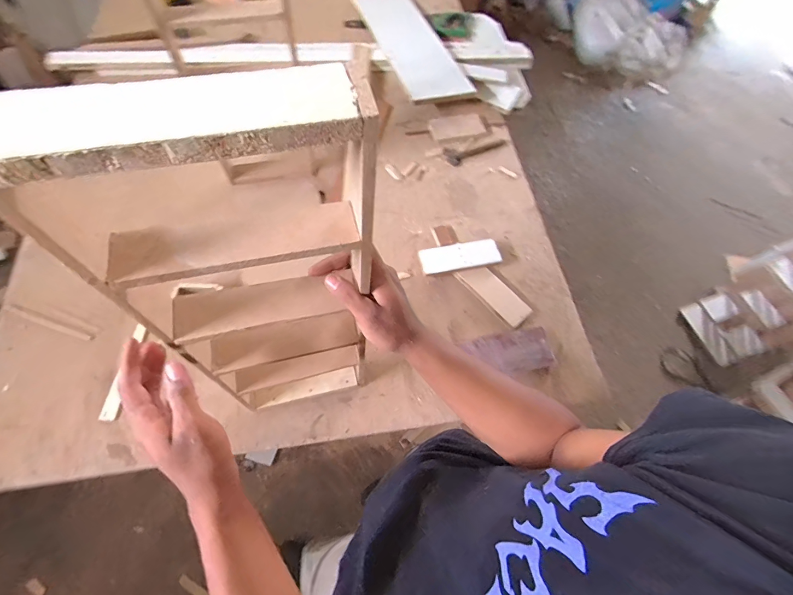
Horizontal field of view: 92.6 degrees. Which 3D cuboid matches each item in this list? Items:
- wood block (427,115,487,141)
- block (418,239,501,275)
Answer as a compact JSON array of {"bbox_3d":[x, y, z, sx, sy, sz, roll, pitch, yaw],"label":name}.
[{"bbox_3d":[0.177,-0.493,1.098,0.158,0.016,0.085,-14,66,-12],"label":"wood block"},{"bbox_3d":[0.147,-0.097,0.876,0.181,0.013,0.065,-8,65,-9],"label":"block"}]

